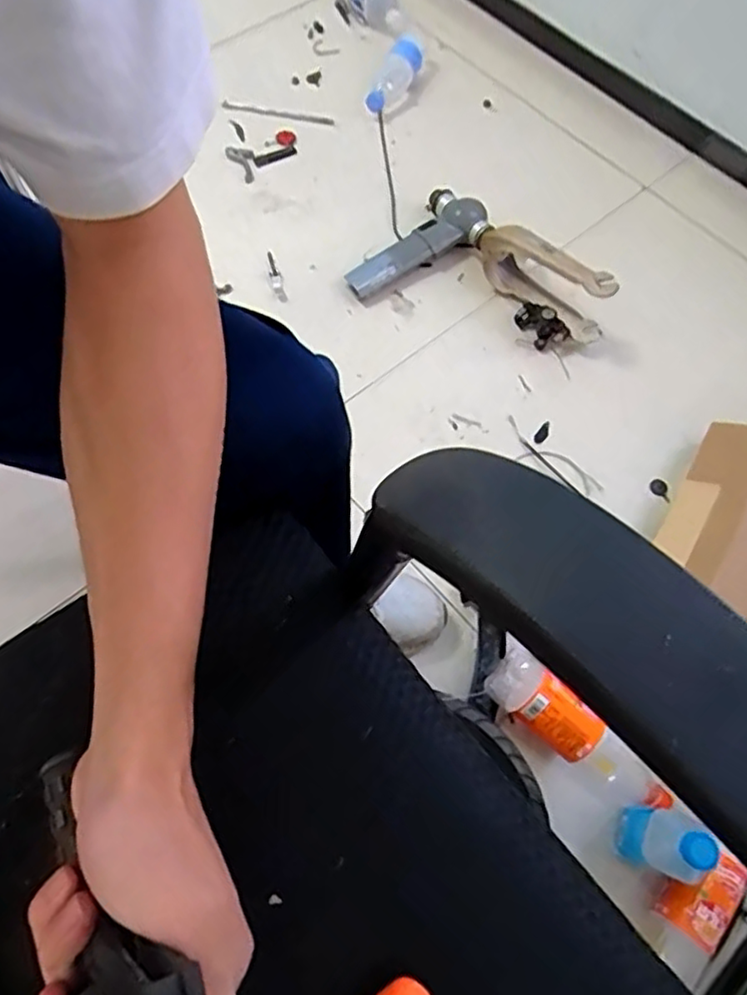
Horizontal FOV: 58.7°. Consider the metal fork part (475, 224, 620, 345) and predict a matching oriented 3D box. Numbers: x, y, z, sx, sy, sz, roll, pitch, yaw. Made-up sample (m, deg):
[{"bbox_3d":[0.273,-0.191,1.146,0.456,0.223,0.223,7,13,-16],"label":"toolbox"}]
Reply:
[{"bbox_3d":[0.254,-0.336,1.021,0.051,0.129,0.244,-41,74,-19],"label":"metal fork part"}]

